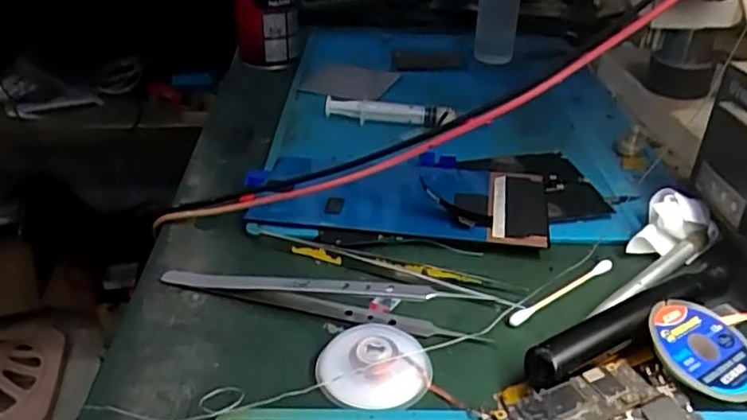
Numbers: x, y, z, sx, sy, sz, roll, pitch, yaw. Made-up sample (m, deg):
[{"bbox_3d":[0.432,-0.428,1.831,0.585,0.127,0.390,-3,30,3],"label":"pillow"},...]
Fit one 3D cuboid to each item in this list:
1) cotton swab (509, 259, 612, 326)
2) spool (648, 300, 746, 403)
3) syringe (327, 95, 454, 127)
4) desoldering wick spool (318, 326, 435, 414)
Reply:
[{"bbox_3d":[0.089,0.037,0.296,0.070,0.004,0.006,-23,38,-32],"label":"cotton swab"},{"bbox_3d":[0.133,0.055,0.252,0.047,0.005,0.044,14,43,-2],"label":"spool"},{"bbox_3d":[0.012,-0.069,0.456,0.093,0.019,0.016,3,32,5],"label":"syringe"},{"bbox_3d":[0.000,0.061,0.254,0.044,0.008,0.042,0,32,0],"label":"desoldering wick spool"}]

